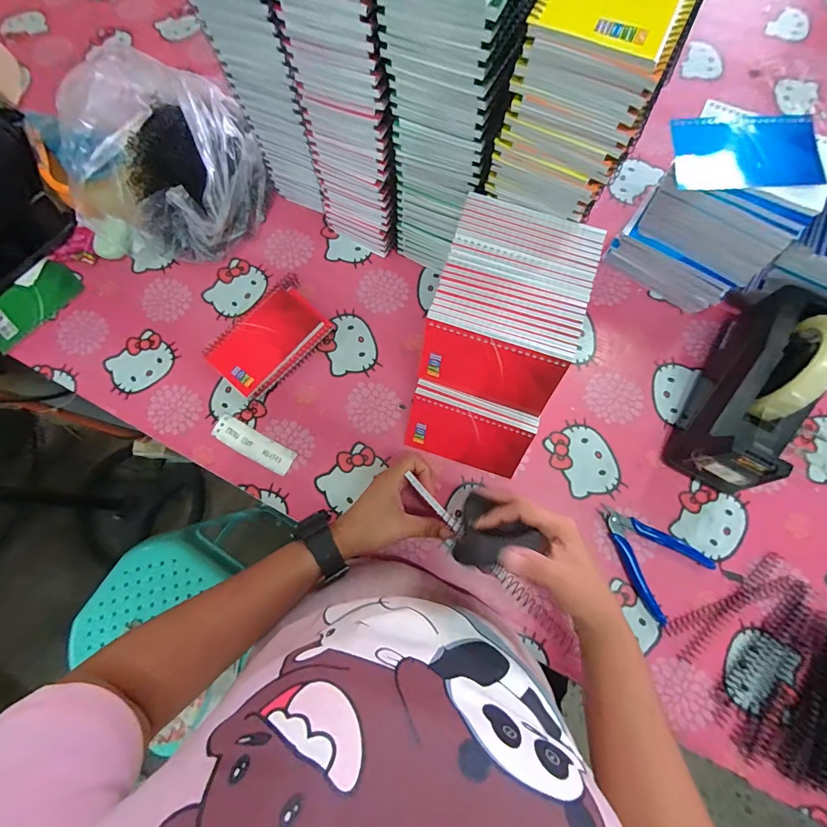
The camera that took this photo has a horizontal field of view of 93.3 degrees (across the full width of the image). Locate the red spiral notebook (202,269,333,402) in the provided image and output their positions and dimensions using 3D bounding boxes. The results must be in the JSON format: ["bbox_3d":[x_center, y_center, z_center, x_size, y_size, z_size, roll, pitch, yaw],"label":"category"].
[{"bbox_3d":[-0.177,-0.096,0.493,0.098,0.018,0.149,40,79,11],"label":"red spiral notebook"}]

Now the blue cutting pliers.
[{"bbox_3d":[0.252,0.148,0.423,0.086,0.010,0.114,-38,77,-9],"label":"blue cutting pliers"}]

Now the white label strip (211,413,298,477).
[{"bbox_3d":[-0.193,0.037,0.471,0.106,0.005,0.031,27,80,10],"label":"white label strip"}]

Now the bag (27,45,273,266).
[{"bbox_3d":[-0.336,-0.323,0.513,0.246,0.104,0.275,-32,76,-7],"label":"bag"}]

